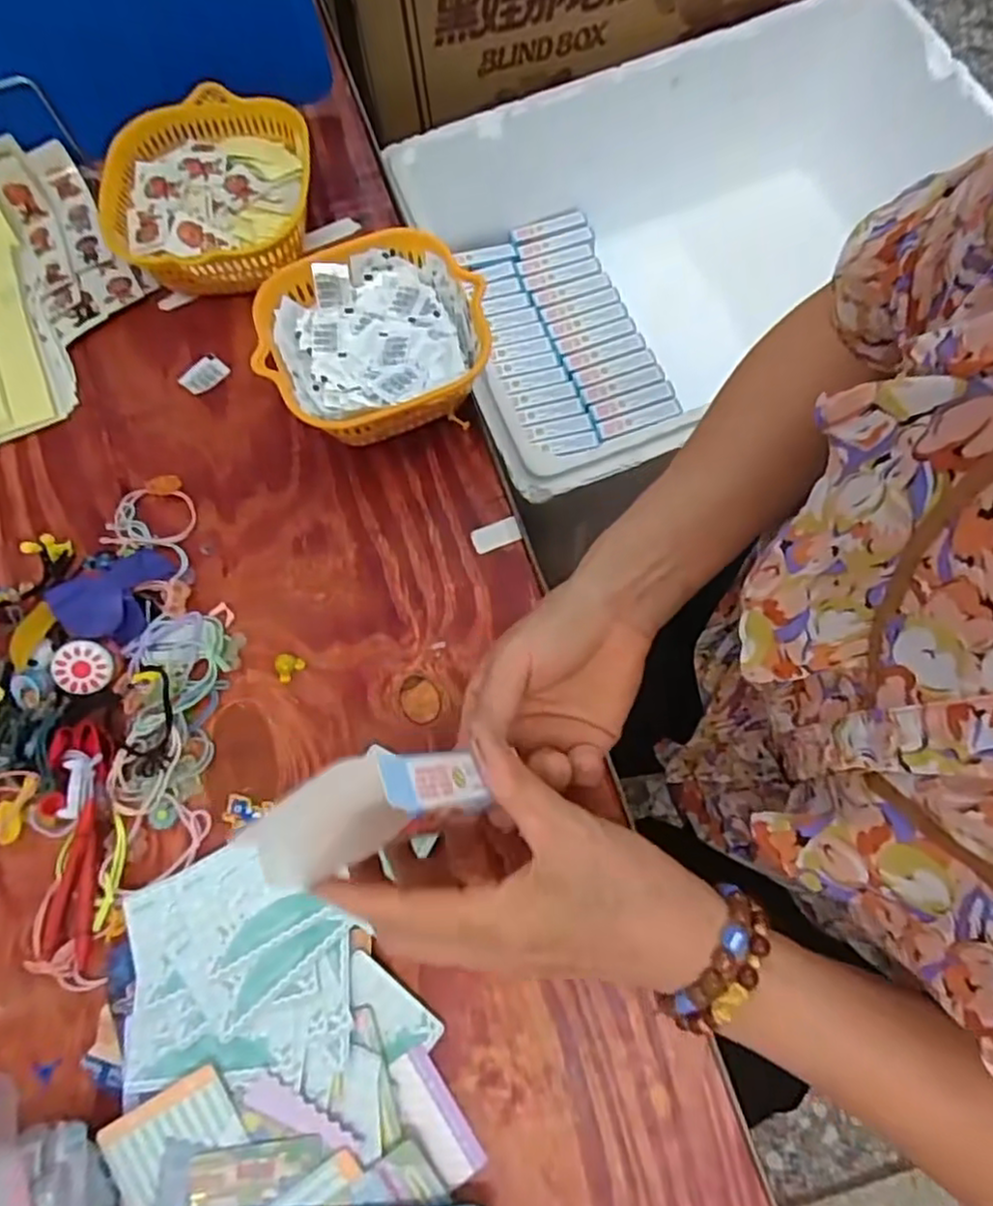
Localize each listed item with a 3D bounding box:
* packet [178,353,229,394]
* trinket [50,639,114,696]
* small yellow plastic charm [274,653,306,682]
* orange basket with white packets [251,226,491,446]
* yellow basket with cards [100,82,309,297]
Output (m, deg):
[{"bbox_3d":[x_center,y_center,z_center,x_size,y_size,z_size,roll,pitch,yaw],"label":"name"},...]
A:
[{"bbox_3d":[-0.216,-0.169,0.505,0.025,0.004,0.033,40,77,13],"label":"packet"},{"bbox_3d":[-0.248,0.039,0.410,0.033,0.004,0.032,-2,96,-16],"label":"trinket"},{"bbox_3d":[-0.131,0.039,0.427,0.018,0.004,0.017,0,71,1],"label":"small yellow plastic charm"},{"bbox_3d":[-0.080,-0.169,0.465,0.144,0.065,0.137,-22,72,-6],"label":"orange basket with white packets"},{"bbox_3d":[-0.224,-0.293,0.509,0.165,0.065,0.142,-2,71,1],"label":"yellow basket with cards"}]

